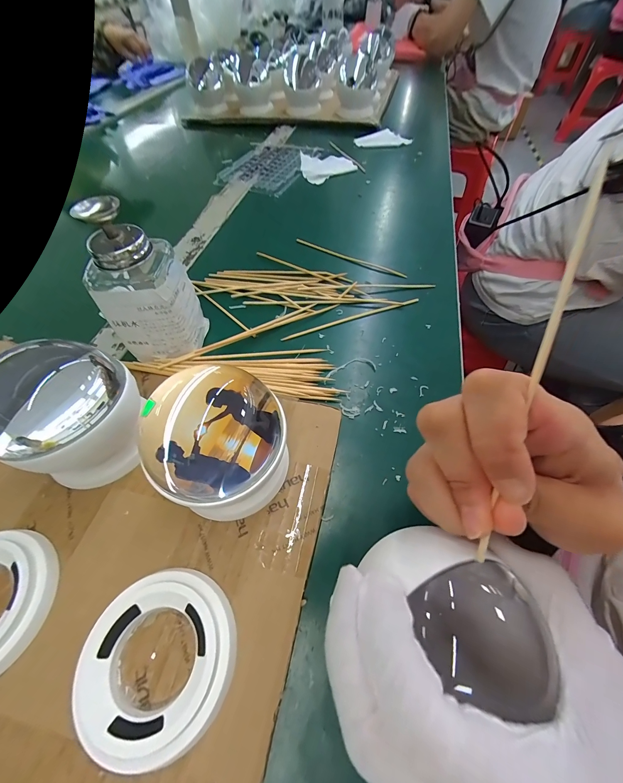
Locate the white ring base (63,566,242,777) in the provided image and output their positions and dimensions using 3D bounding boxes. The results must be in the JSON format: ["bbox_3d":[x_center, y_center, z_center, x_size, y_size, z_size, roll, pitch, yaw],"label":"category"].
[{"bbox_3d":[-0.072,0.127,0.146,0.068,0.013,0.069,0,54,1],"label":"white ring base"}]

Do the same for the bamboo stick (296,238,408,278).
[{"bbox_3d":[0.042,-0.157,0.353,0.142,0.005,0.006,26,59,18],"label":"bamboo stick"}]

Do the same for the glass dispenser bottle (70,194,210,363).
[{"bbox_3d":[-0.125,-0.079,0.231,0.052,0.117,0.049,-2,54,0],"label":"glass dispenser bottle"}]

